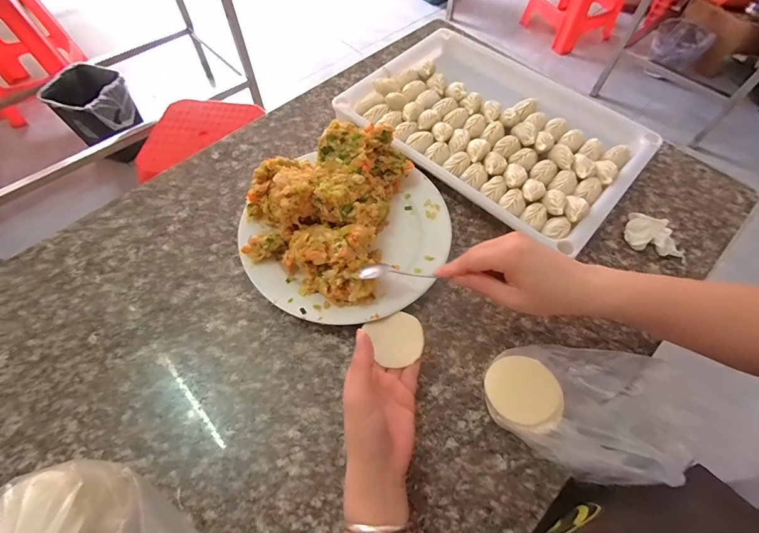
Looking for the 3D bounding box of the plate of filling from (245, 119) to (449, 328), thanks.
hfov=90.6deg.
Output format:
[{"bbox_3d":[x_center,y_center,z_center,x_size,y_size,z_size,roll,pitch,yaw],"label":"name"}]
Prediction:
[{"bbox_3d":[-0.036,-0.055,0.430,0.217,0.082,0.231,0,61,-1],"label":"plate of filling"}]

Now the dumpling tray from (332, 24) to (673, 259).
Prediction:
[{"bbox_3d":[0.156,-0.194,0.531,0.377,0.041,0.254,37,67,18],"label":"dumpling tray"}]

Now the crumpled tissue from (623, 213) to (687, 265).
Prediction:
[{"bbox_3d":[0.346,-0.039,0.465,0.071,0.026,0.051,17,62,9],"label":"crumpled tissue"}]

